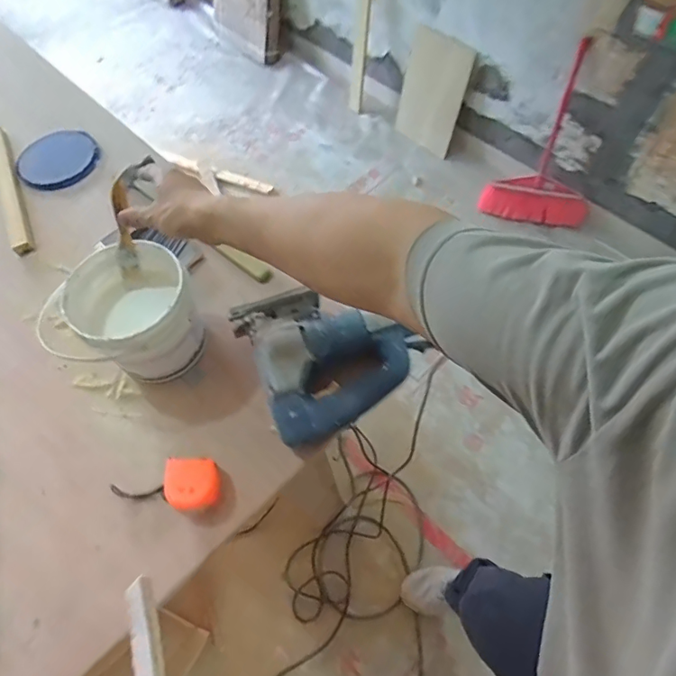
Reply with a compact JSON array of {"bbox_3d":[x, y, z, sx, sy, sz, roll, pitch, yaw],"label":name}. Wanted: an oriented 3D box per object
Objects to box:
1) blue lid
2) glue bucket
[{"bbox_3d":[-0.543,-0.348,0.976,0.150,0.014,0.140,-1,60,2],"label":"blue lid"},{"bbox_3d":[-0.276,-0.029,0.706,0.148,0.153,0.152,-1,60,2],"label":"glue bucket"}]

